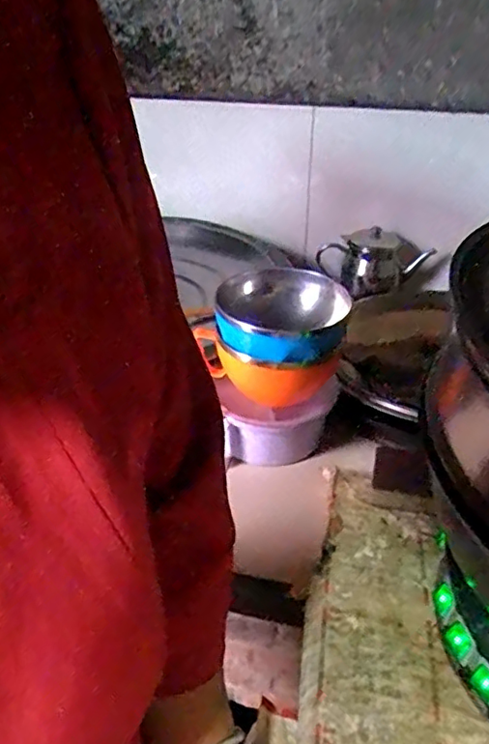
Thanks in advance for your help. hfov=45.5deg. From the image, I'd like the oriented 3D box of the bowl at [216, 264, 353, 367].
[{"bbox_3d":[0.042,-0.064,0.636,0.132,0.054,0.130,0,37,0],"label":"bowl"}]

